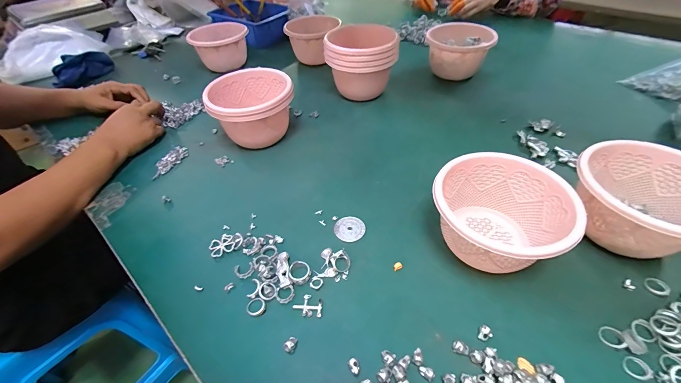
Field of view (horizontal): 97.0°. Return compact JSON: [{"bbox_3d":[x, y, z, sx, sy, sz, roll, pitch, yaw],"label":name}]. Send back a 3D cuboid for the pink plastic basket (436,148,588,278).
[{"bbox_3d":[0.189,0.032,0.369,0.143,0.091,0.136,-2,47,2],"label":"pink plastic basket"}]

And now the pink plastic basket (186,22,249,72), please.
[{"bbox_3d":[-0.310,-0.375,0.792,0.146,0.092,0.126,-16,48,-11],"label":"pink plastic basket"}]

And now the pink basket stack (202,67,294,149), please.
[{"bbox_3d":[-0.159,-0.145,0.557,0.147,0.099,0.139,-31,52,-23],"label":"pink basket stack"}]

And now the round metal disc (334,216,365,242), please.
[{"bbox_3d":[0.013,0.053,0.426,0.042,0.005,0.041,-2,47,2],"label":"round metal disc"}]

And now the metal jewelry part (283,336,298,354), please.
[{"bbox_3d":[-0.052,0.160,0.316,0.012,0.007,0.016,21,52,22],"label":"metal jewelry part"}]

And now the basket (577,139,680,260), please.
[{"bbox_3d":[0.362,0.015,0.370,0.146,0.087,0.136,29,55,28],"label":"basket"}]

